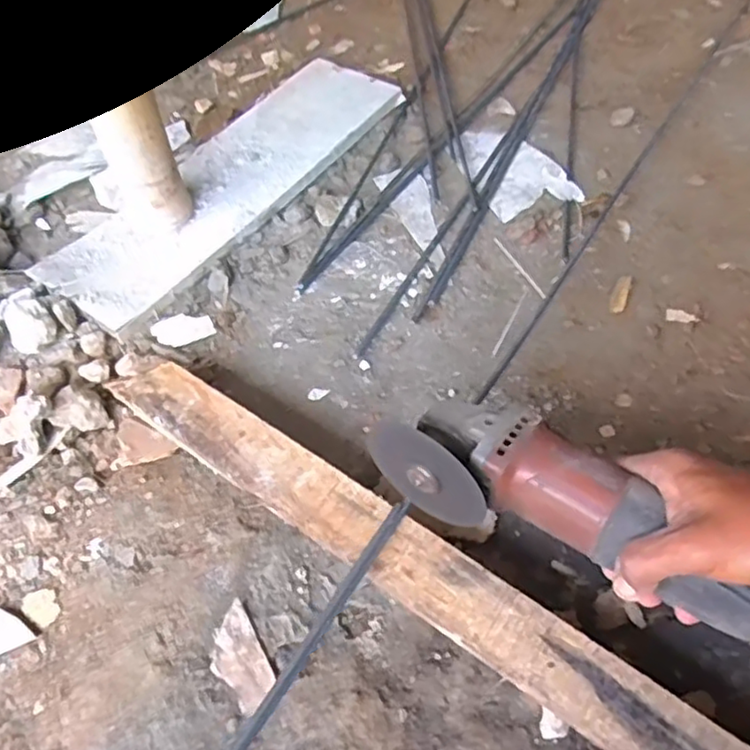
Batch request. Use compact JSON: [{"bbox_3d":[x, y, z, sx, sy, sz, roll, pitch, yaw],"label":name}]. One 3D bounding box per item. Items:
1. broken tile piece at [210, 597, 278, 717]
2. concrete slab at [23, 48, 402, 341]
[{"bbox_3d":[-0.106,0.222,0.505,0.039,0.006,0.076,-27,62,-18],"label":"broken tile piece"},{"bbox_3d":[-0.176,-0.258,0.825,0.162,0.028,0.531,30,61,17],"label":"concrete slab"}]

